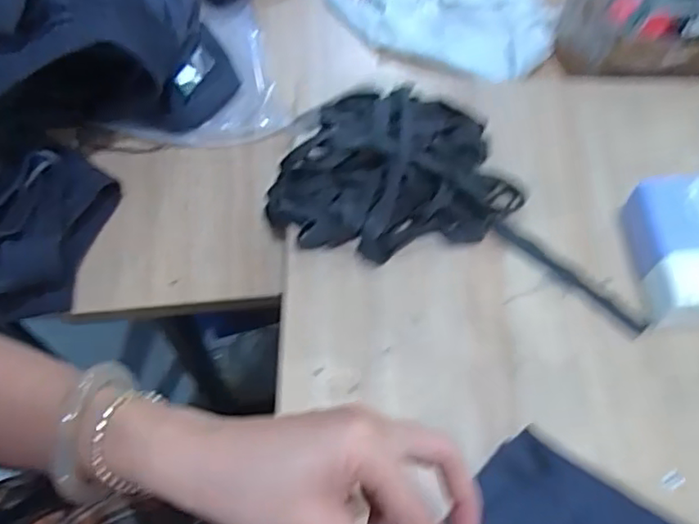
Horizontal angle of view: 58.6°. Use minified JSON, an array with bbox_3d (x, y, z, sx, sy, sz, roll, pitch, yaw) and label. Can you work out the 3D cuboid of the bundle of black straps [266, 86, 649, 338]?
[{"bbox_3d":[0.100,-0.060,0.557,0.343,0.061,0.157,17,63,9],"label":"bundle of black straps"}]

